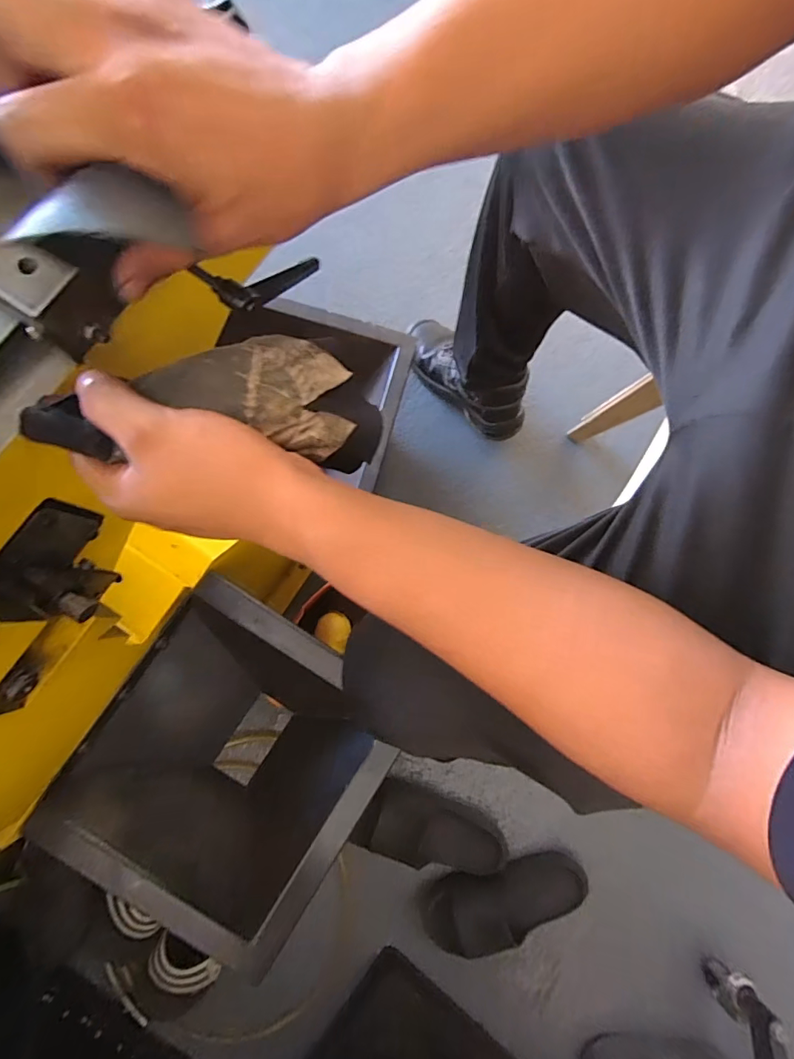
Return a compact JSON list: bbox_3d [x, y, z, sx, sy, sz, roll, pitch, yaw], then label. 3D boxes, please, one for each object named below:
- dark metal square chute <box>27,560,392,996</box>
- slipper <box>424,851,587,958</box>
[{"bbox_3d":[-0.164,0.242,0.517,0.267,0.126,0.287,32,81,2],"label":"dark metal square chute"},{"bbox_3d":[0.176,0.604,0.766,0.269,0.080,0.107,-9,82,-5],"label":"slipper"}]

